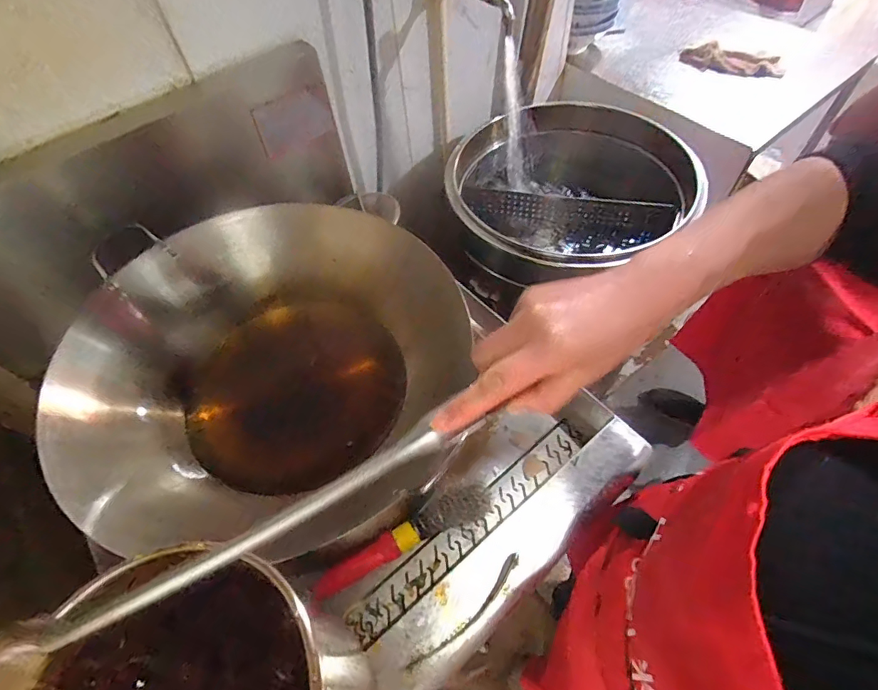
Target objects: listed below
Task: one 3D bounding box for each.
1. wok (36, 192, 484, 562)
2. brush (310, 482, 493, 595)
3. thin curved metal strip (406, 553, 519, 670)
[{"bbox_3d":[-0.217,0.007,0.674,0.500,0.171,0.451,-8,56,-1],"label":"wok"},{"bbox_3d":[-0.050,0.263,0.653,0.256,0.057,0.045,-23,58,-11],"label":"brush"},{"bbox_3d":[0.039,0.330,0.582,0.184,0.010,0.023,-39,62,-20],"label":"thin curved metal strip"}]

